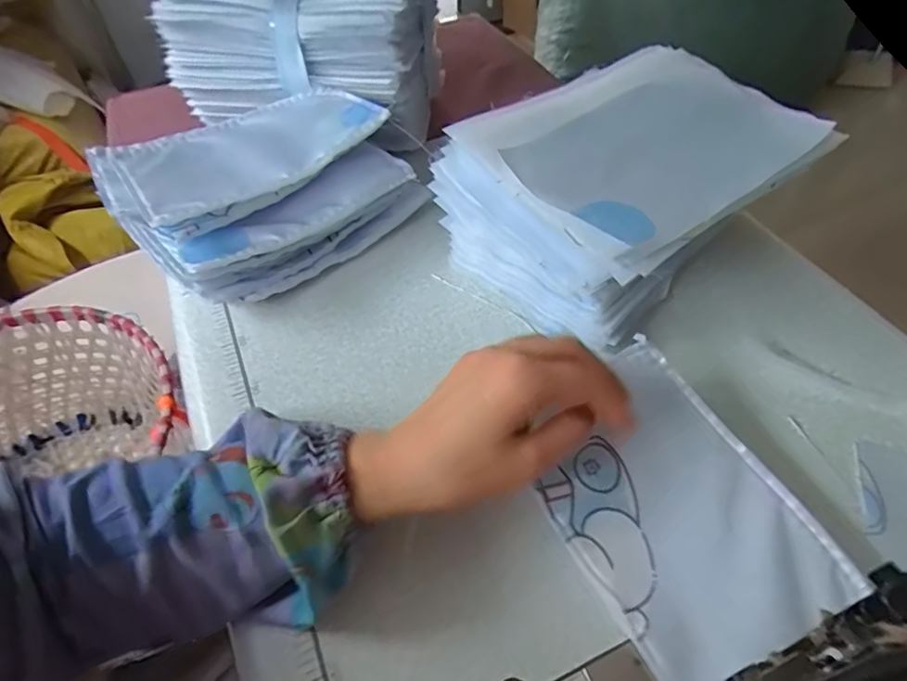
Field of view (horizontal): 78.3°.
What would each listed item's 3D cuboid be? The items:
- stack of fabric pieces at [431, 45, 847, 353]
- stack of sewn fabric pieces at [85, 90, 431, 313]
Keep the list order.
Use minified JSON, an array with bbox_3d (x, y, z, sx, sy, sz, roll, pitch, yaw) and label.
[{"bbox_3d":[0.131,-0.116,0.438,0.222,0.120,0.182,-30,55,-19],"label":"stack of fabric pieces"},{"bbox_3d":[-0.169,-0.137,0.490,0.185,0.085,0.221,36,61,28],"label":"stack of sewn fabric pieces"}]

